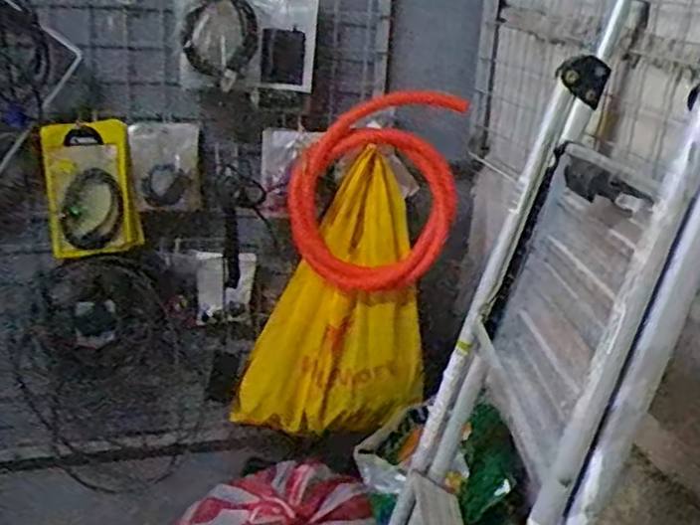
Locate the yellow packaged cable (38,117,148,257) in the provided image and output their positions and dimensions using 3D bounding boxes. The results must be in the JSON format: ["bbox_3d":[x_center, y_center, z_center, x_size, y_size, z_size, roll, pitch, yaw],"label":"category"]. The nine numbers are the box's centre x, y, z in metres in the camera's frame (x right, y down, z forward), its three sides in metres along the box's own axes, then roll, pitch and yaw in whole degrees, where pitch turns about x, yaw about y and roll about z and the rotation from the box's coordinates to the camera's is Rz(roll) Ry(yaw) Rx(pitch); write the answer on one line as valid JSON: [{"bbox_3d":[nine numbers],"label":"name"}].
[{"bbox_3d":[-0.367,-0.096,1.030,0.125,0.210,0.039,-7,40,-19],"label":"yellow packaged cable"}]

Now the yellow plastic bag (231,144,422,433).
[{"bbox_3d":[-0.022,0.075,1.182,0.310,0.426,0.106,-4,24,-18],"label":"yellow plastic bag"}]

